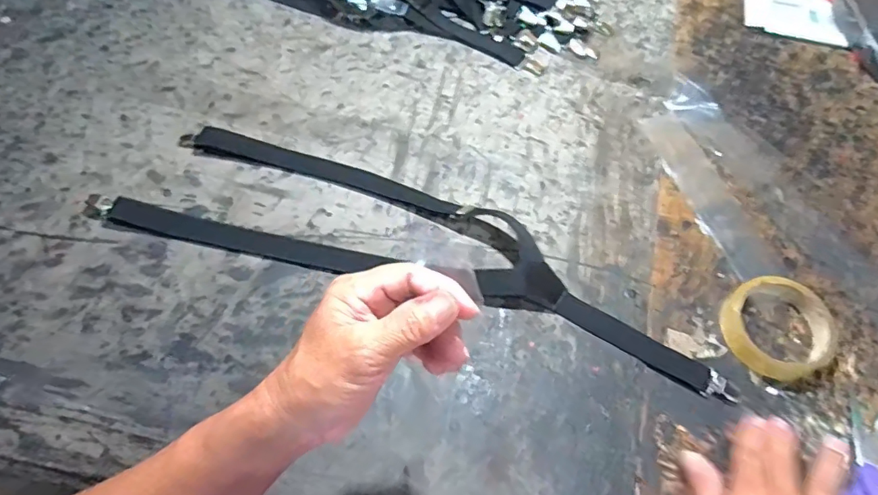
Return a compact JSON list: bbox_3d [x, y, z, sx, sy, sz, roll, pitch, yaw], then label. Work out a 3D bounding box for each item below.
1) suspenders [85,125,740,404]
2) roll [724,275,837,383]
[{"bbox_3d":[-0.031,-0.016,0.537,0.625,0.026,0.149,15,61,8],"label":"suspenders"},{"bbox_3d":[0.314,0.072,0.484,0.089,0.031,0.091,0,60,0],"label":"roll"}]

